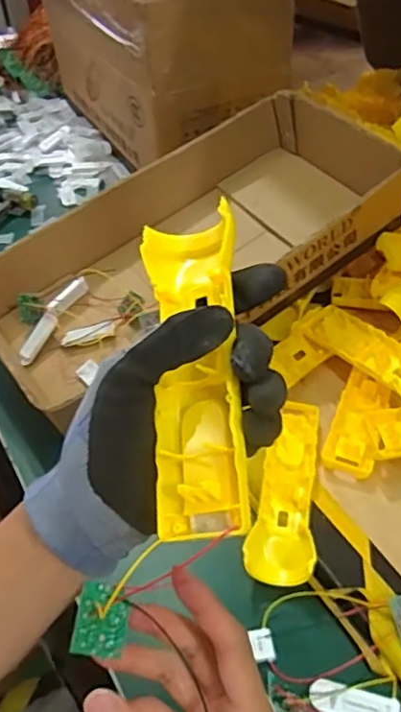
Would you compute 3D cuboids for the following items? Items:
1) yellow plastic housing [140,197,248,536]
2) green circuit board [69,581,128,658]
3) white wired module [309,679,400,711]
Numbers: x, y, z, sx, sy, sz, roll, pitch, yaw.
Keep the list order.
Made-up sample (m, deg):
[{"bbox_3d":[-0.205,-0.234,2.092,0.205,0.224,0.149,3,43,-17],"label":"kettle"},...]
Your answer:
[{"bbox_3d":[-0.003,0.002,0.288,0.041,0.038,0.160,-4,66,-2],"label":"yellow plastic housing"},{"bbox_3d":[-0.051,0.134,0.308,0.026,0.004,0.033,6,72,-5],"label":"green circuit board"},{"bbox_3d":[0.101,0.230,0.397,0.057,0.004,0.022,10,47,11],"label":"white wired module"}]

